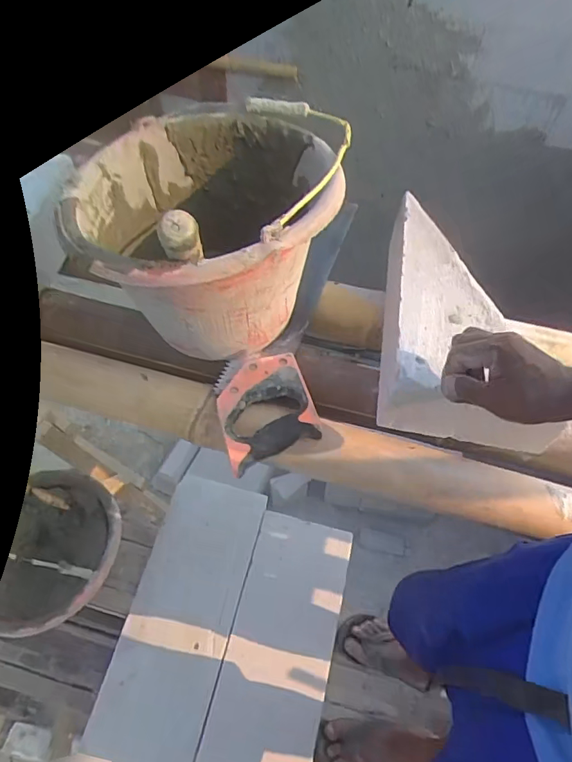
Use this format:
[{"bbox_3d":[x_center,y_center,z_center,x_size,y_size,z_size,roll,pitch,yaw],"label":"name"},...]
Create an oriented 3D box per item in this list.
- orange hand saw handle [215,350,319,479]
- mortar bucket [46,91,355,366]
[{"bbox_3d":[-0.027,0.028,0.602,0.109,0.031,0.156,-12,57,-12],"label":"orange hand saw handle"},{"bbox_3d":[-0.091,-0.180,0.604,0.263,0.209,0.310,15,56,6],"label":"mortar bucket"}]

